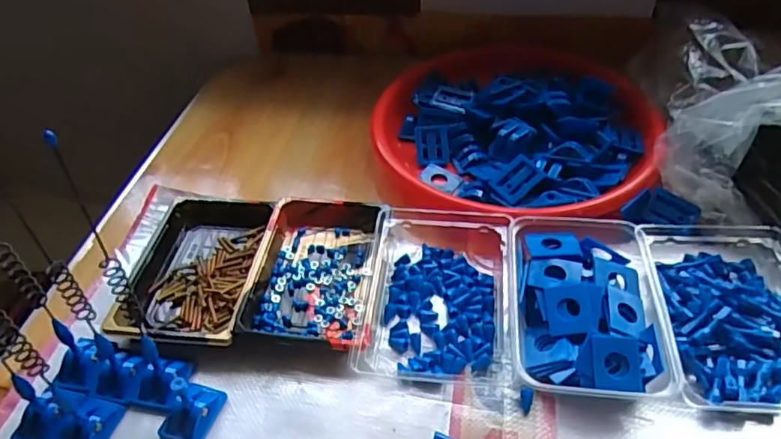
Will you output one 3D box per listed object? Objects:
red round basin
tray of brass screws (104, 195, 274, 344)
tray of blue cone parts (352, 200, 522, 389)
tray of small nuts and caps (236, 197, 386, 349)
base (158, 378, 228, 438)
[{"bbox_3d":[0.133,-0.106,0.629,0.289,0.052,0.275,-2,44,2],"label":"red round basin"},{"bbox_3d":[-0.170,0.041,0.518,0.104,0.023,0.167,2,44,6],"label":"tray of brass screws"},{"bbox_3d":[0.042,0.051,0.489,0.120,0.033,0.173,4,44,8],"label":"tray of blue cone parts"},{"bbox_3d":[-0.063,0.041,0.506,0.104,0.031,0.160,2,44,6],"label":"tray of small nuts and caps"},{"bbox_3d":[-0.144,0.135,0.414,0.031,0.028,0.045,12,46,16],"label":"base"}]

